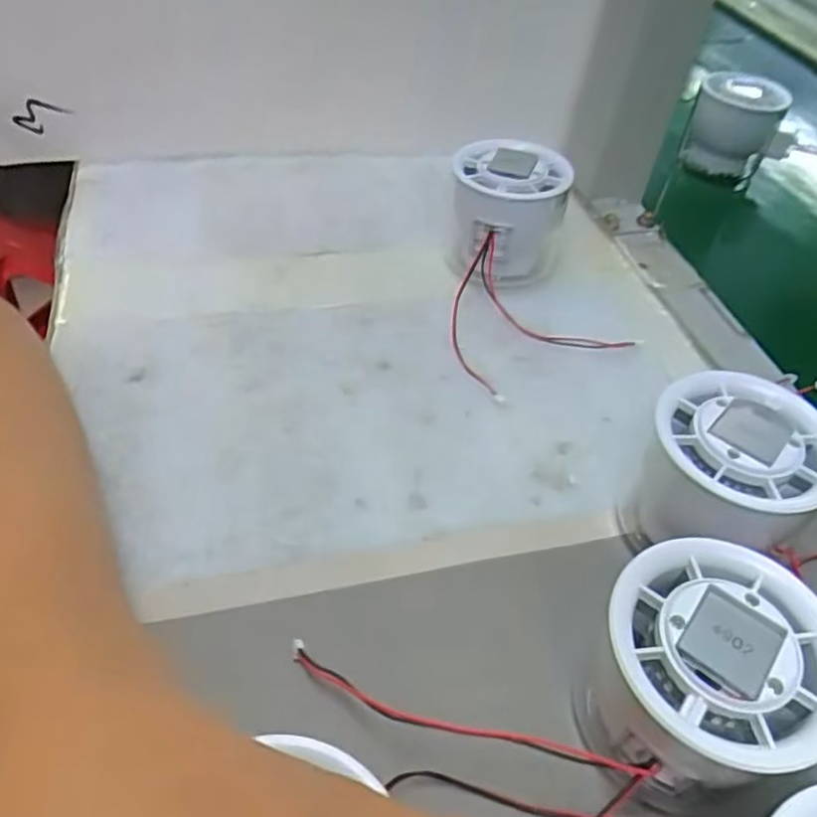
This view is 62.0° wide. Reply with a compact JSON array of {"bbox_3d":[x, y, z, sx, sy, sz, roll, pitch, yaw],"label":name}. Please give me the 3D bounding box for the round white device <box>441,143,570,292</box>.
[{"bbox_3d":[0.049,-0.100,0.341,0.058,0.060,0.061,3,47,-4],"label":"round white device"}]

